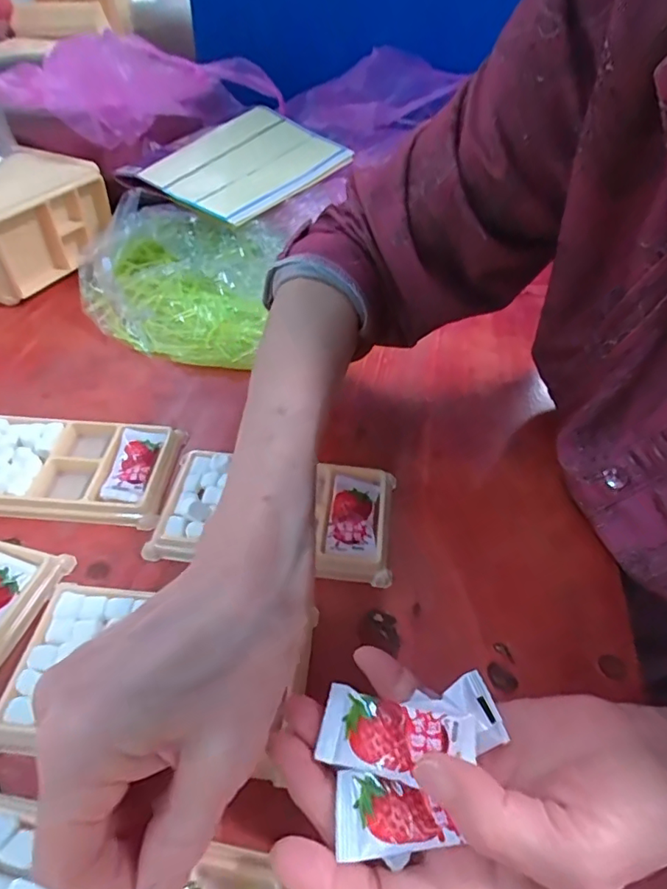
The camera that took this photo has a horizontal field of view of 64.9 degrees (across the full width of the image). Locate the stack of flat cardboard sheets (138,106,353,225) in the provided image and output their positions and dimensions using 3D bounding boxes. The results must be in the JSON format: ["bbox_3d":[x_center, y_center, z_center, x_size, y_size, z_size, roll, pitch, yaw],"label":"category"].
[{"bbox_3d":[-0.084,-0.277,0.511,0.135,0.012,0.173,34,61,19],"label":"stack of flat cardboard sheets"}]

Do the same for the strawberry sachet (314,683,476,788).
[{"bbox_3d":[0.022,0.107,0.192,0.052,0.006,0.025,3,68,18],"label":"strawberry sachet"}]

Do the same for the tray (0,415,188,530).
[{"bbox_3d":[-0.168,0.013,0.329,0.134,0.013,0.073,3,45,0],"label":"tray"}]

